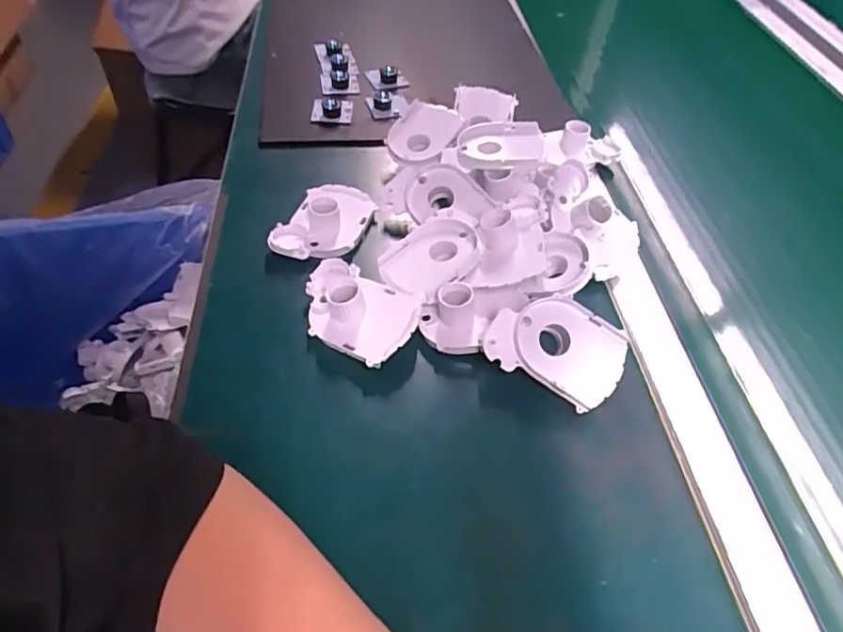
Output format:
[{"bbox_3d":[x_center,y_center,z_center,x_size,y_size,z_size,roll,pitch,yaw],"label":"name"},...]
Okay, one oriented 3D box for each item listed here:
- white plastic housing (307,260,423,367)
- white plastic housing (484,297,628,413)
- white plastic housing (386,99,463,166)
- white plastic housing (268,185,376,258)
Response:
[{"bbox_3d":[-0.053,-0.005,0.445,0.100,0.041,0.065,28,54,21],"label":"white plastic housing"},{"bbox_3d":[0.101,0.023,0.422,0.100,0.014,0.069,22,79,-3],"label":"white plastic housing"},{"bbox_3d":[0.004,-0.187,0.578,0.068,0.025,0.086,13,50,7],"label":"white plastic housing"},{"bbox_3d":[-0.087,-0.089,0.518,0.067,0.034,0.099,20,51,14],"label":"white plastic housing"}]

